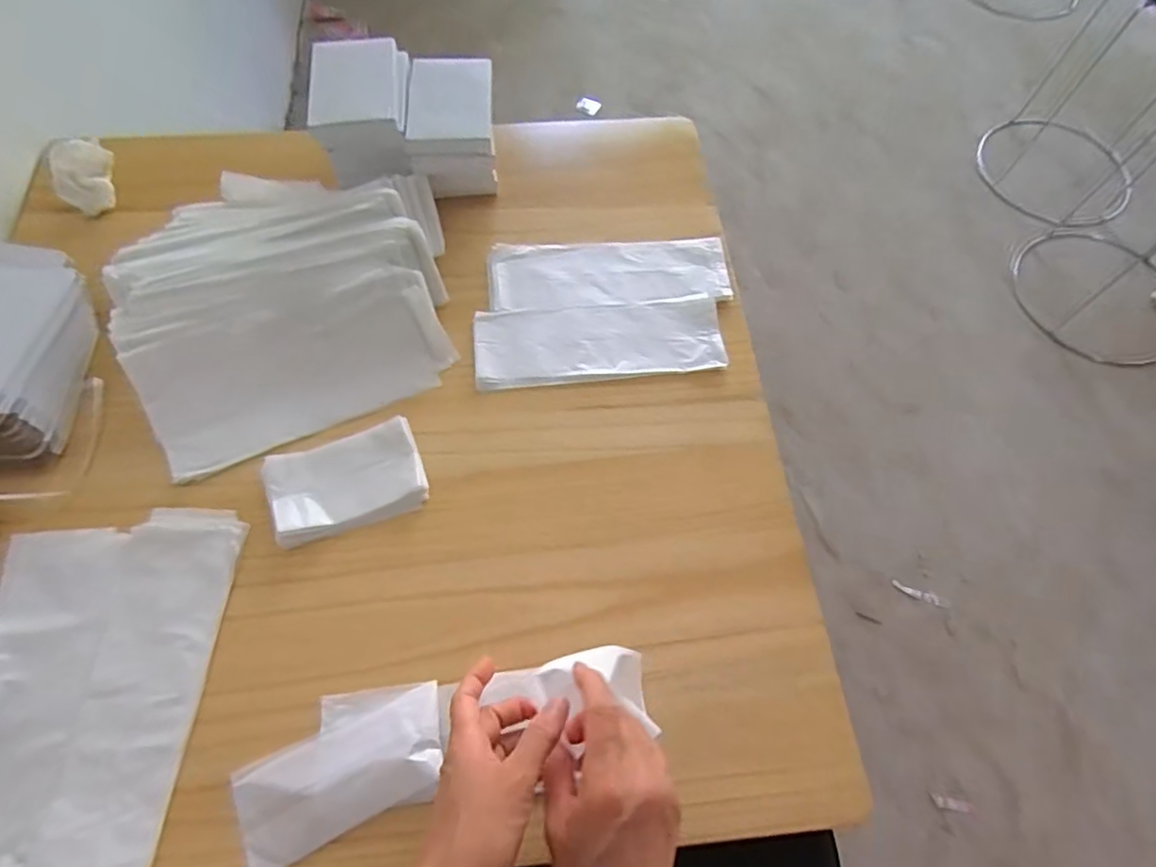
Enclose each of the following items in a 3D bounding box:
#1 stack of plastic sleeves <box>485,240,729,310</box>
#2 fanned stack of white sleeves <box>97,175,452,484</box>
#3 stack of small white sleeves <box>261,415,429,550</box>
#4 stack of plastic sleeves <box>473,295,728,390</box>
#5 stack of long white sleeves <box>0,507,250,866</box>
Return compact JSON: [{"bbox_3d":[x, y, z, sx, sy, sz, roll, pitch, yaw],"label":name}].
[{"bbox_3d":[0.035,-0.176,0.669,0.256,0.011,0.086,-2,66,-4],"label":"stack of plastic sleeves"},{"bbox_3d":[-0.285,-0.151,0.607,0.312,0.068,0.301,-22,69,-12],"label":"fanned stack of white sleeves"},{"bbox_3d":[-0.205,0.042,0.547,0.130,0.021,0.084,-19,68,-11],"label":"stack of small white sleeves"},{"bbox_3d":[0.021,-0.094,0.629,0.247,0.019,0.088,-3,66,-4],"label":"stack of plastic sleeves"},{"bbox_3d":[-0.373,0.189,0.469,0.174,0.013,0.262,-2,66,-3],"label":"stack of long white sleeves"}]

